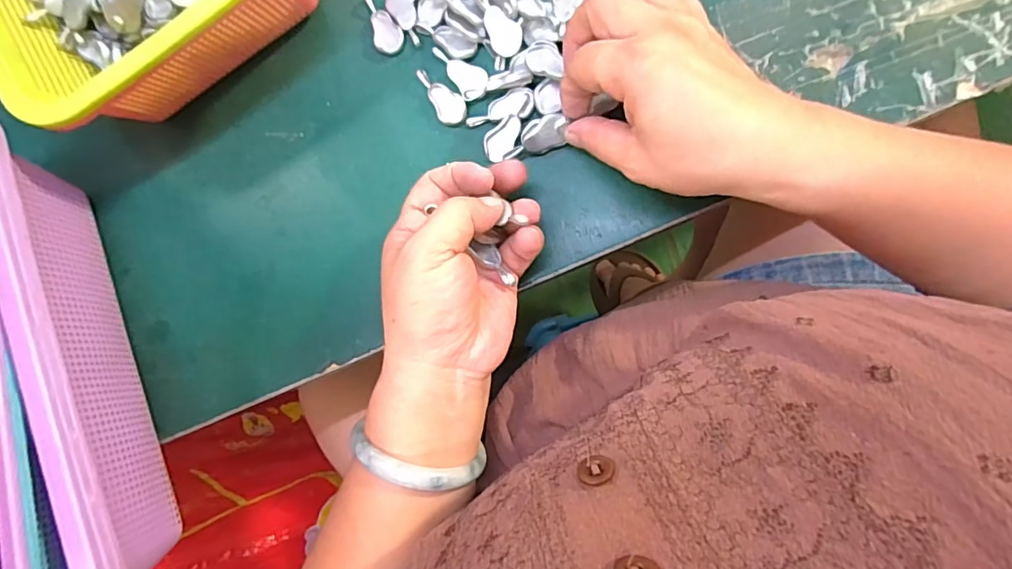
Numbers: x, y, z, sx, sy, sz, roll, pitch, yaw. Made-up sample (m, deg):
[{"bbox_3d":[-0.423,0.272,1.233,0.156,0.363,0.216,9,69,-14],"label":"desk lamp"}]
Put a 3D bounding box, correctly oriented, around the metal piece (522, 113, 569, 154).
[{"bbox_3d":[0.022,-0.085,0.294,0.024,0.013,0.016,-16,85,9],"label":"metal piece"}]

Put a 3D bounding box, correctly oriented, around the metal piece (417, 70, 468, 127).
[{"bbox_3d":[-0.037,-0.115,0.314,0.018,0.005,0.040,-26,83,7],"label":"metal piece"}]

